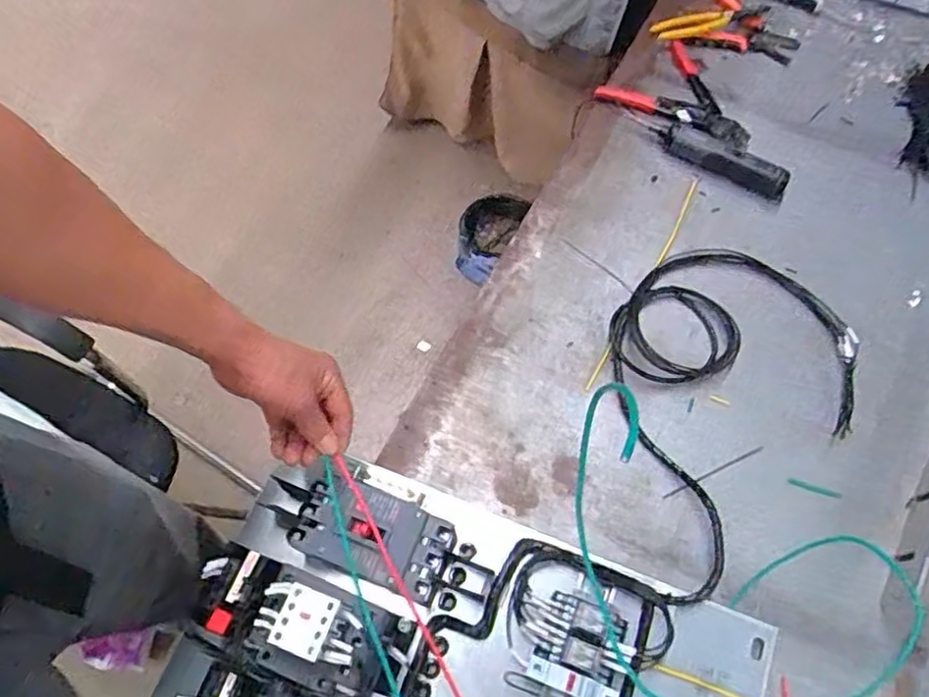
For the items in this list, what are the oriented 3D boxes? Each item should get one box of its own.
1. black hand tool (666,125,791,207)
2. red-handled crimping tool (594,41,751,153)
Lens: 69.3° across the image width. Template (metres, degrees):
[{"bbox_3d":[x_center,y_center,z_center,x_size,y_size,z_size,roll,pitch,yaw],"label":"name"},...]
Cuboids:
[{"bbox_3d":[0.322,-0.229,0.831,0.153,0.019,0.042,33,70,16],"label":"black hand tool"},{"bbox_3d":[0.296,-0.340,0.883,0.195,0.019,0.142,31,69,15],"label":"red-handled crimping tool"}]

